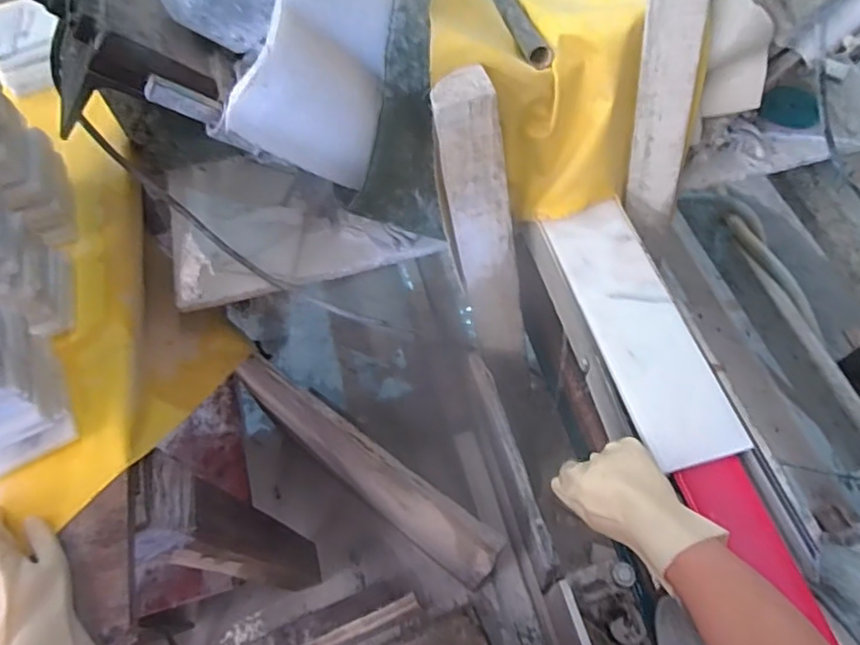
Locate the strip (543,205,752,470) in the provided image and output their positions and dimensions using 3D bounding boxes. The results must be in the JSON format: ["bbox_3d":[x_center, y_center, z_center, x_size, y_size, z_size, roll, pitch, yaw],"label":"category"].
[{"bbox_3d":[0.233,0.000,0.638,0.105,0.020,0.321,-14,61,-7],"label":"strip"}]

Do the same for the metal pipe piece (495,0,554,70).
[{"bbox_3d":[0.103,-0.389,0.715,0.028,0.020,0.302,-7,47,-3],"label":"metal pipe piece"}]

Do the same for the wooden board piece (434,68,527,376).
[{"bbox_3d":[0.071,-0.093,0.741,0.078,0.444,0.064,-5,47,10],"label":"wooden board piece"}]

